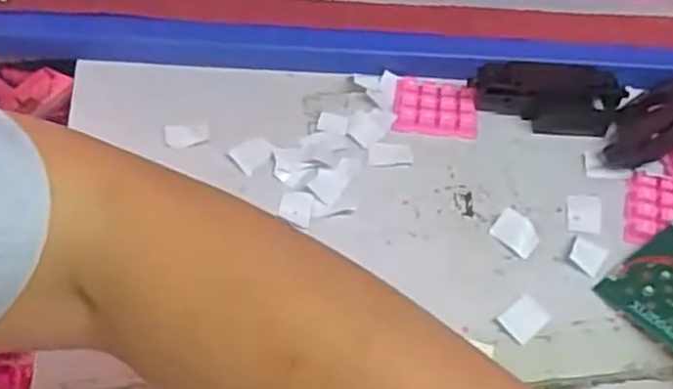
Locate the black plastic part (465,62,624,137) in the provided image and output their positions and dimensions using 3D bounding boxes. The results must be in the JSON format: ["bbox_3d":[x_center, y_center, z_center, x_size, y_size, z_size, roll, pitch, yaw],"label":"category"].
[{"bbox_3d":[0.147,-0.068,0.513,0.100,0.034,0.036,6,51,4],"label":"black plastic part"}]

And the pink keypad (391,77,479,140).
[{"bbox_3d":[0.070,-0.063,0.520,0.057,0.009,0.047,4,60,8],"label":"pink keypad"}]

